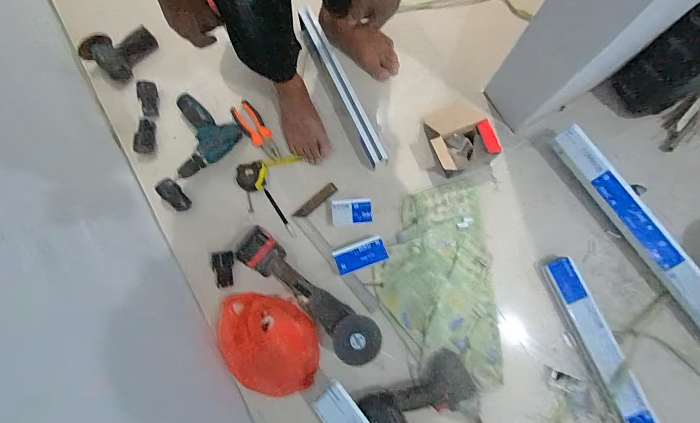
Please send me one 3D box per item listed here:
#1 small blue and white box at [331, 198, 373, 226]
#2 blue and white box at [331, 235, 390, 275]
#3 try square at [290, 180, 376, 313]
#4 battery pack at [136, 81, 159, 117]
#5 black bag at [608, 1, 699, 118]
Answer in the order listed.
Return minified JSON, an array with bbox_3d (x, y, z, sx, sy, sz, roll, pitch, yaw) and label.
[{"bbox_3d":[0.004,0.002,0.809,0.096,0.027,0.061,-5,77,0],"label":"small blue and white box"},{"bbox_3d":[0.022,0.103,0.778,0.115,0.044,0.058,-18,77,-3],"label":"blue and white box"},{"bbox_3d":[-0.006,0.083,0.808,0.129,0.011,0.302,-38,79,-7],"label":"try square"},{"bbox_3d":[-0.525,-0.294,0.871,0.039,0.028,0.099,-15,77,-2],"label":"battery pack"},{"bbox_3d":[0.745,-0.341,0.726,0.173,0.298,0.139,-30,78,-5],"label":"black bag"}]

